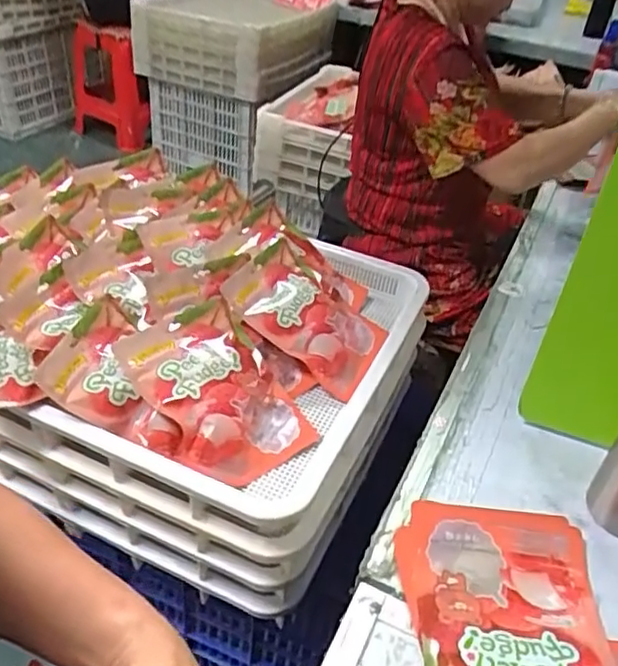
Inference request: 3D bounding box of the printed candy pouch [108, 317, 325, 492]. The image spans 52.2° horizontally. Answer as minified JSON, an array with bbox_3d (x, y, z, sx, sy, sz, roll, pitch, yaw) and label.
[{"bbox_3d":[-0.107,0.069,0.735,0.147,0.029,0.217,-30,75,-34],"label":"printed candy pouch"}]

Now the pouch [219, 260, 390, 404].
[{"bbox_3d":[-0.004,-0.022,0.841,0.211,0.027,0.139,36,51,0],"label":"pouch"}]

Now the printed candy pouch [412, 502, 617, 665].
[{"bbox_3d":[0.178,0.248,0.543,0.161,0.020,0.223,6,38,1],"label":"printed candy pouch"}]

